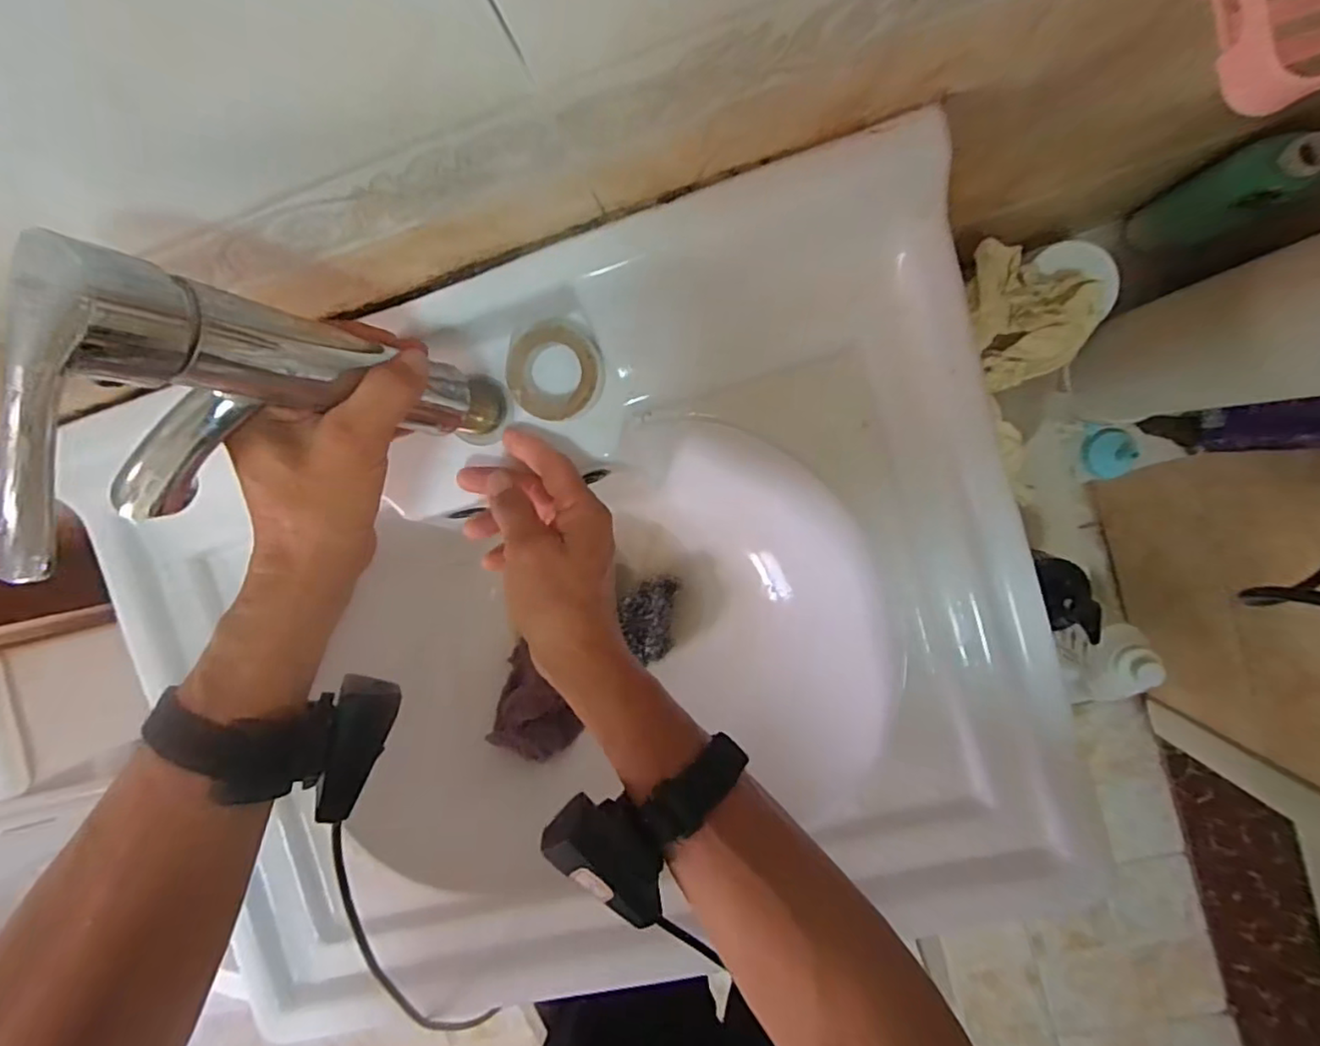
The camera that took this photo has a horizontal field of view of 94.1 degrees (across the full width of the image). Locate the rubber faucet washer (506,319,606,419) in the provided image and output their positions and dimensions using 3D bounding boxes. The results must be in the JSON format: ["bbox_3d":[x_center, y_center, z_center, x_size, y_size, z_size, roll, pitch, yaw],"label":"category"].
[{"bbox_3d":[-0.066,-0.096,0.389,0.058,0.018,0.060,1,95,8],"label":"rubber faucet washer"}]

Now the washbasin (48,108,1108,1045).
[{"bbox_3d":[-0.041,0.076,0.462,0.560,0.188,0.480,-19,92,9],"label":"washbasin"}]

